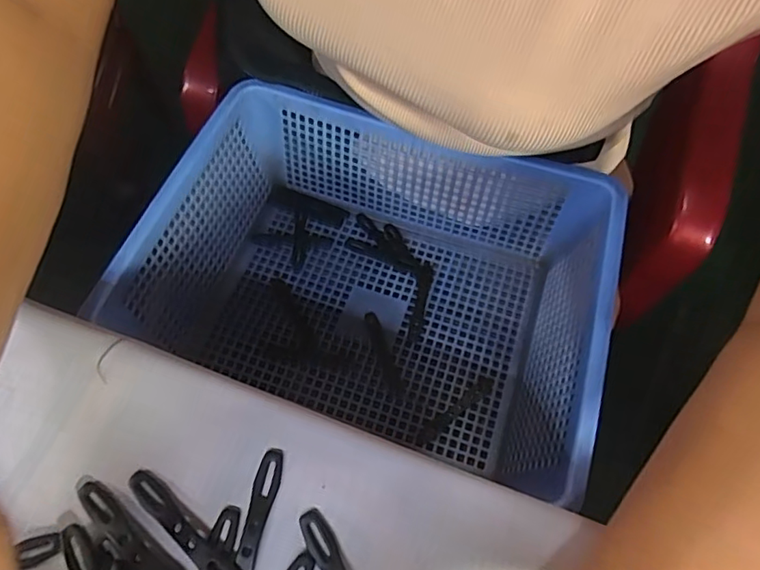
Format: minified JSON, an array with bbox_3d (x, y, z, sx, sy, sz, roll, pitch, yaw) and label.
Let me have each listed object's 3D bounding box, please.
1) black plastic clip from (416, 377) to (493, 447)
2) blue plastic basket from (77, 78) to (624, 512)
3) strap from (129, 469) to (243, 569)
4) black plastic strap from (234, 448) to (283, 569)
[{"bbox_3d":[0.056,0.093,0.400,0.075,0.004,0.011,-37,73,-16],"label":"black plastic clip"},{"bbox_3d":[-0.003,-0.007,0.395,0.297,0.112,0.228,20,67,7],"label":"blue plastic basket"},{"bbox_3d":[-0.078,0.101,0.219,0.068,0.004,0.011,40,71,14],"label":"strap"},{"bbox_3d":[-0.052,0.103,0.219,0.010,0.004,0.070,12,67,3],"label":"black plastic strap"}]

